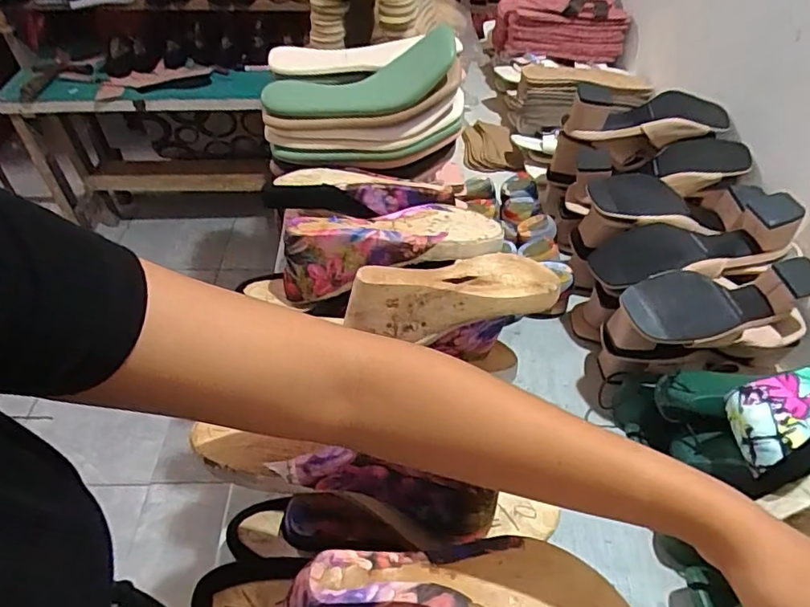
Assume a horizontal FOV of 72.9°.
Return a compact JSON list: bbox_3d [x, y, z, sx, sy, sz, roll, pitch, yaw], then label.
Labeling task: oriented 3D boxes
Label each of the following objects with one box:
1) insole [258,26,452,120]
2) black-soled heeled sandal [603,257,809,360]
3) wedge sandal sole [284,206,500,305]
[{"bbox_3d":[-0.053,-0.262,0.637,0.223,0.059,0.087,-13,46,5],"label":"insole"},{"bbox_3d":[0.360,0.014,0.639,0.228,0.092,0.090,-10,47,-11],"label":"black-soled heeled sandal"},{"bbox_3d":[-0.013,-0.058,0.584,0.232,0.068,0.084,-5,46,-6],"label":"wedge sandal sole"}]

